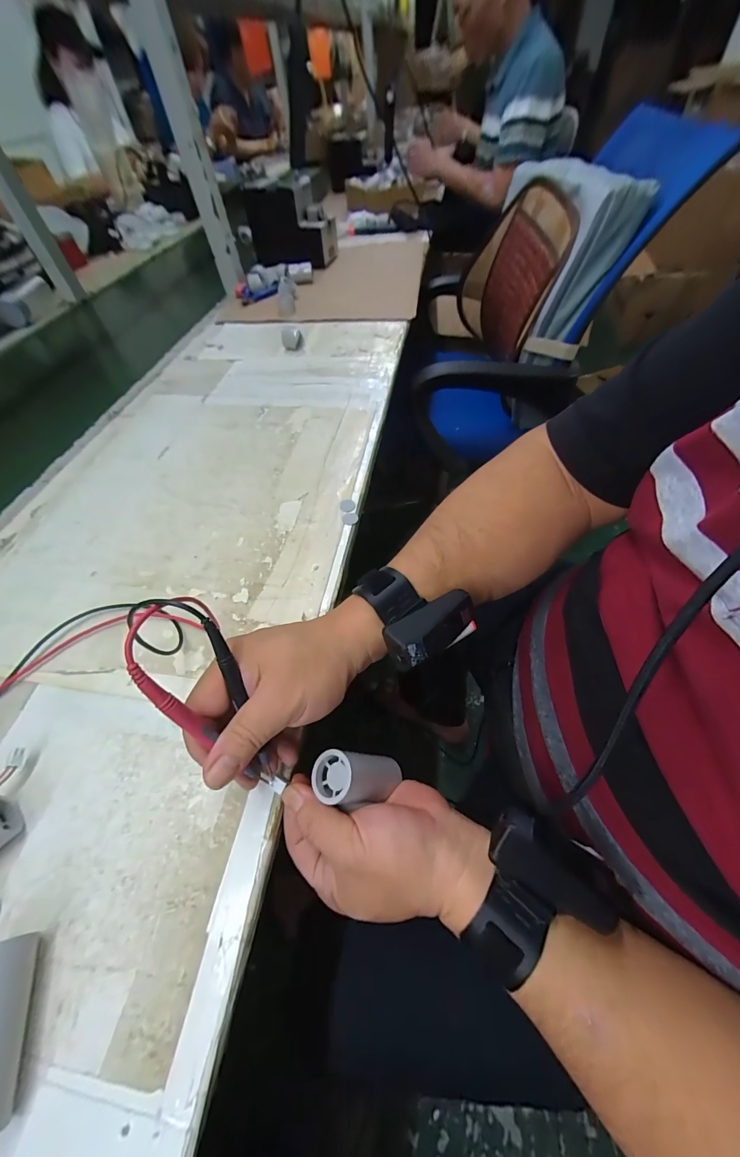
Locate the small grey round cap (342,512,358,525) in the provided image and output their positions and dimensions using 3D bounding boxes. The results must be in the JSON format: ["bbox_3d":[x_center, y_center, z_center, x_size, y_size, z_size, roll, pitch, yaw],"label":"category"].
[{"bbox_3d":[-0.022,-0.068,0.424,0.018,0.004,0.015,2,55,5],"label":"small grey round cap"}]

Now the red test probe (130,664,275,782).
[{"bbox_3d":[-0.099,0.097,0.229,0.009,0.130,0.011,11,51,47],"label":"red test probe"}]

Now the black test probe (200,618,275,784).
[{"bbox_3d":[-0.082,0.083,0.242,0.009,0.129,0.008,-15,21,-6],"label":"black test probe"}]

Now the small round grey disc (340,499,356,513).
[{"bbox_3d":[-0.026,-0.085,0.432,0.017,0.004,0.018,-2,54,3],"label":"small round grey disc"}]

